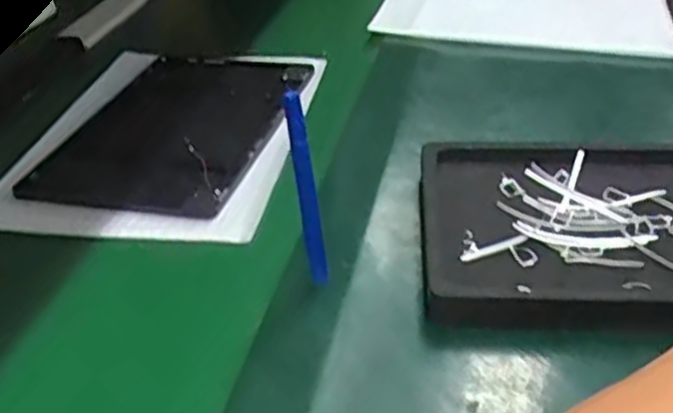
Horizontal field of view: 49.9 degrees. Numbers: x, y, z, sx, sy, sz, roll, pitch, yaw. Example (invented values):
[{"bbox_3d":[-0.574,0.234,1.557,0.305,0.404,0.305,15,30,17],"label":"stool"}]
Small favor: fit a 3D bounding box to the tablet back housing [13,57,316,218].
[{"bbox_3d":[-0.127,-0.068,0.581,0.161,0.011,0.231,5,37,14],"label":"tablet back housing"}]

